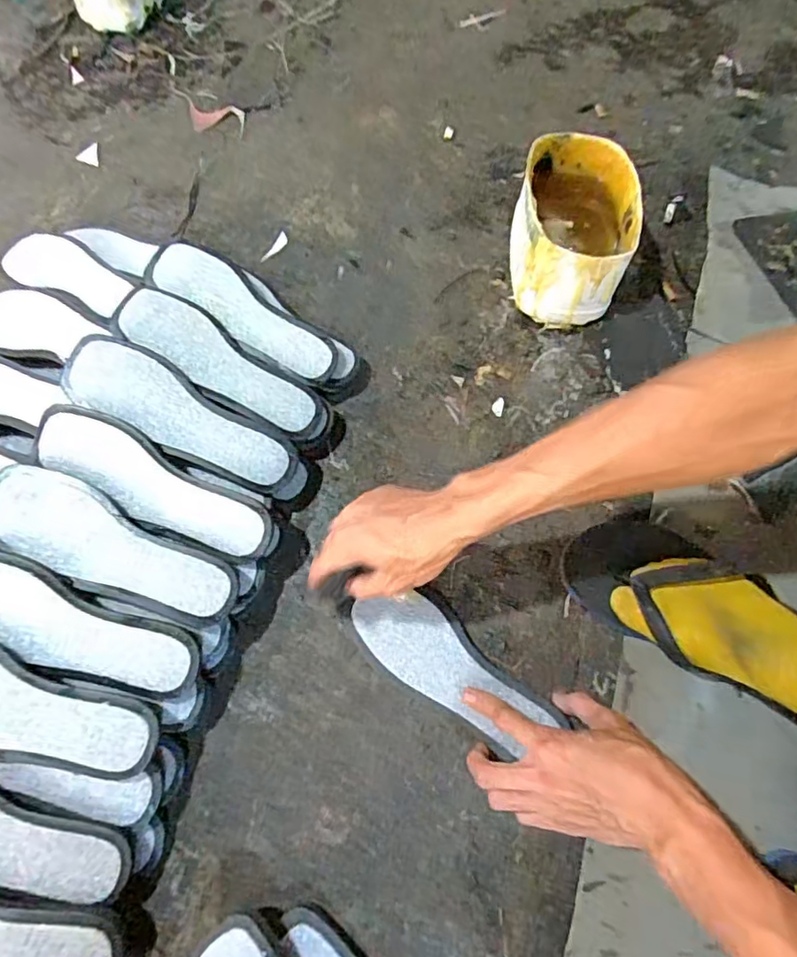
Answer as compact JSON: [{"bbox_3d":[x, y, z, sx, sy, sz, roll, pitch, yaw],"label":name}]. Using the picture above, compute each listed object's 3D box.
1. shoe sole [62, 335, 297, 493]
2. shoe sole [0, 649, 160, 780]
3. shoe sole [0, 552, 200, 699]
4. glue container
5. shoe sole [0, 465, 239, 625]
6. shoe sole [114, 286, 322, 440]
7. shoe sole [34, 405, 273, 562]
[{"bbox_3d":[-0.216,-0.064,0.566,0.238,0.012,0.075,30,70,-6],"label":"shoe sole"},{"bbox_3d":[-0.322,0.190,0.467,0.238,0.020,0.084,20,68,-6],"label":"shoe sole"},{"bbox_3d":[-0.293,0.129,0.494,0.233,0.018,0.073,24,69,-5],"label":"shoe sole"},{"bbox_3d":[0.204,-0.291,0.673,0.123,0.128,0.194,6,67,4],"label":"glue container"},{"bbox_3d":[-0.262,0.061,0.519,0.236,0.008,0.078,23,72,0],"label":"shoe sole"},{"bbox_3d":[-0.190,-0.125,0.600,0.236,0.028,0.077,33,71,-1],"label":"shoe sole"},{"bbox_3d":[-0.232,0.007,0.539,0.234,0.021,0.064,29,70,-1],"label":"shoe sole"}]

